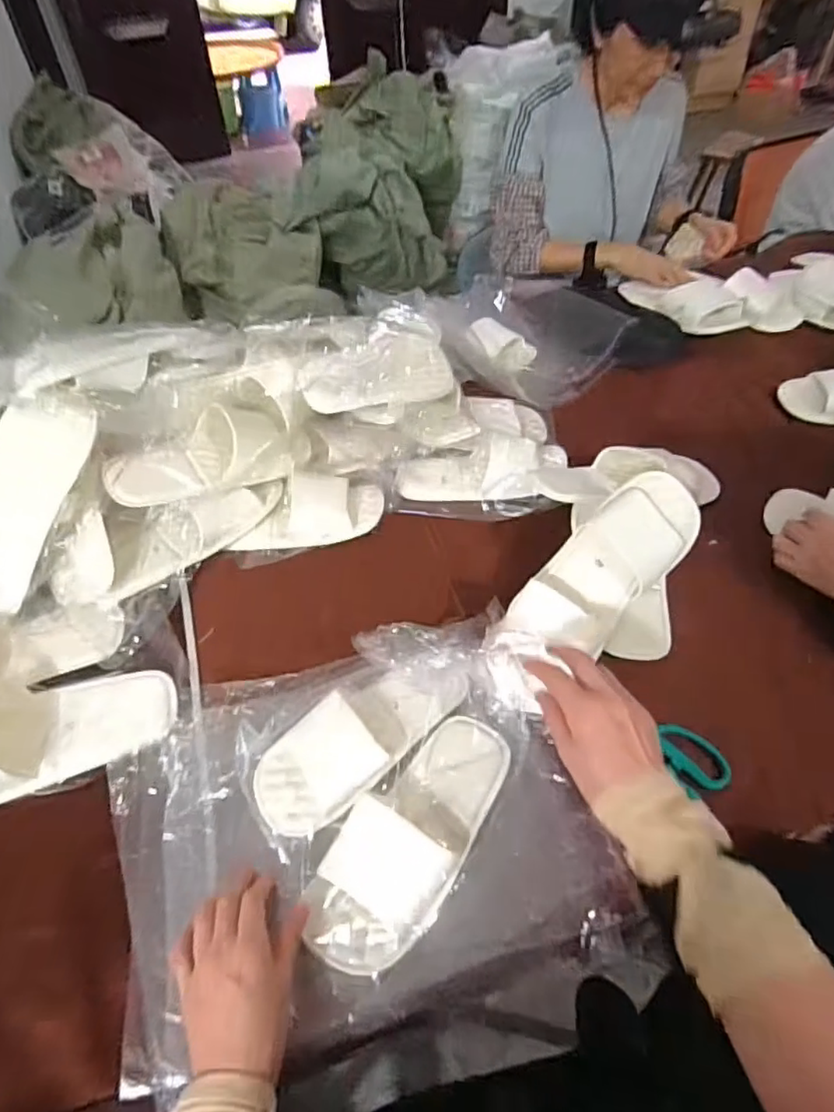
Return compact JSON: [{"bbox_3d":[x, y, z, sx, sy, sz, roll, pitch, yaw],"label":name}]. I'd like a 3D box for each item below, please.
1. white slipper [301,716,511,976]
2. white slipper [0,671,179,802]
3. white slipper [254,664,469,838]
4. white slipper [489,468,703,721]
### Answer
[{"bbox_3d":[-0.002,0.237,0.518,0.121,0.046,0.236,28,55,25],"label":"white slipper"},{"bbox_3d":[-0.387,0.165,0.585,0.280,0.071,0.124,-16,49,-11],"label":"white slipper"},{"bbox_3d":[-0.053,0.168,0.580,0.212,0.053,0.088,-31,54,-20],"label":"white slipper"},{"bbox_3d":[0.183,0.030,0.654,0.305,0.063,0.096,-41,55,-18],"label":"white slipper"}]

